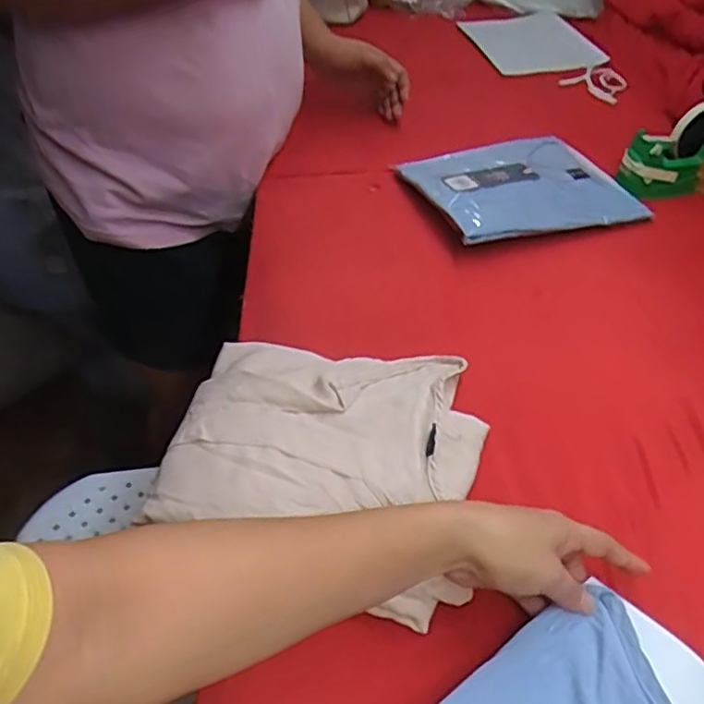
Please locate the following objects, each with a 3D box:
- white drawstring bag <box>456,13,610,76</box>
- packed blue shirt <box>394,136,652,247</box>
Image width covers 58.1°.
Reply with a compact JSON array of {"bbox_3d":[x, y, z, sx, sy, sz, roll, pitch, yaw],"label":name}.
[{"bbox_3d":[0.377,-0.635,1.312,0.308,0.109,0.024,-10,25,-8],"label":"white drawstring bag"},{"bbox_3d":[0.209,-0.214,0.806,0.256,0.025,0.210,-11,48,-15],"label":"packed blue shirt"}]

